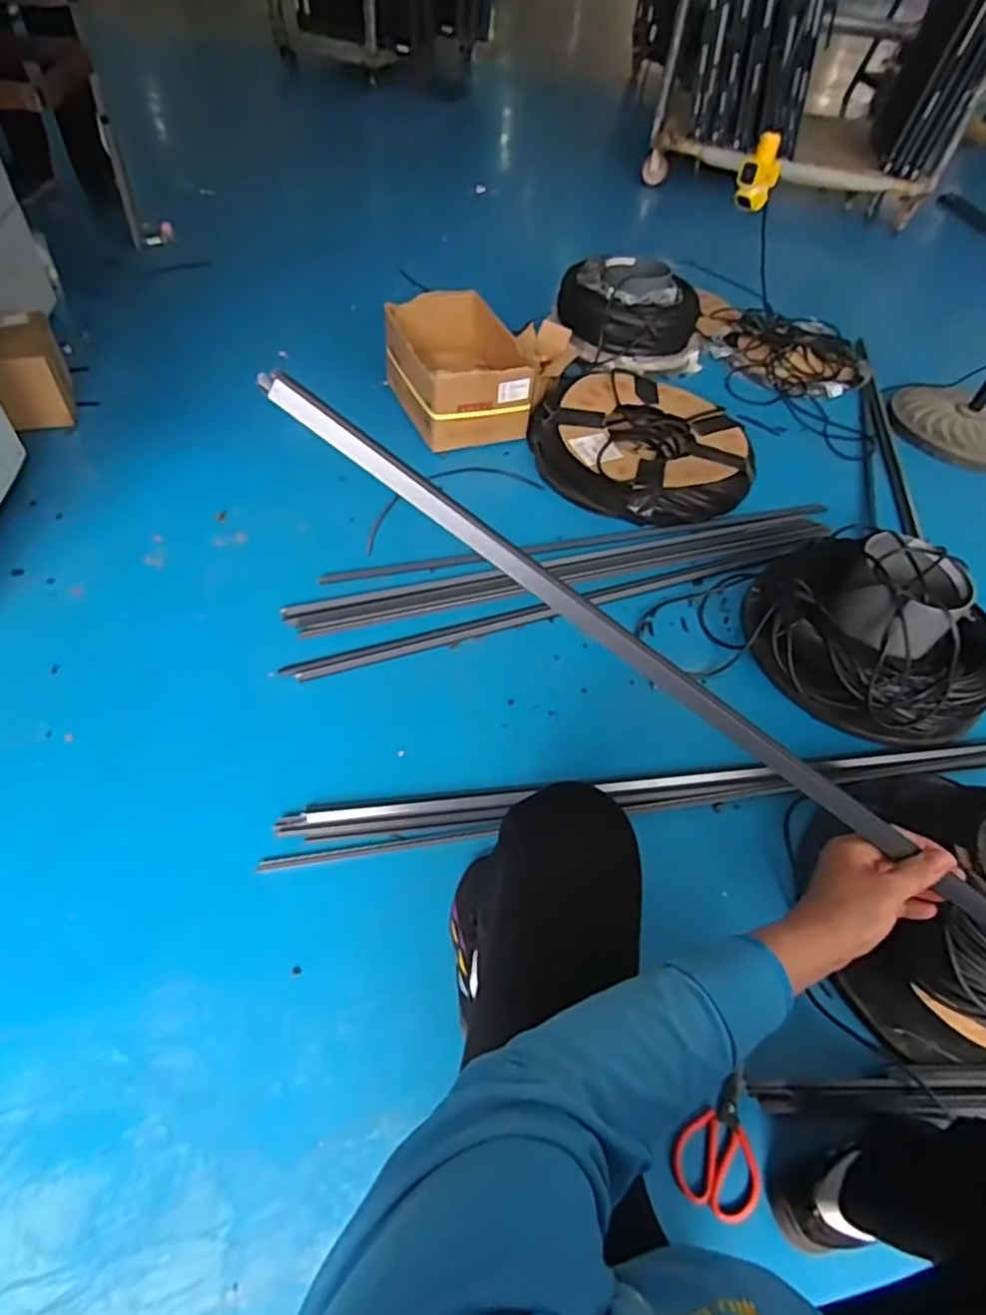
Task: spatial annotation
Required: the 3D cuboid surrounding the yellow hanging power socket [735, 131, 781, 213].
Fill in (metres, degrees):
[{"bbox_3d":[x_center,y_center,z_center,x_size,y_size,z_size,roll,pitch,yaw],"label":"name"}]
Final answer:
[{"bbox_3d":[0.481,-0.875,1.204,0.073,0.104,0.056,18,52,7],"label":"yellow hanging power socket"}]

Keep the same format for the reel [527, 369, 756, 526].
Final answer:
[{"bbox_3d":[0.364,-0.534,1.641,0.522,0.086,0.505,-5,53,-9],"label":"reel"}]

